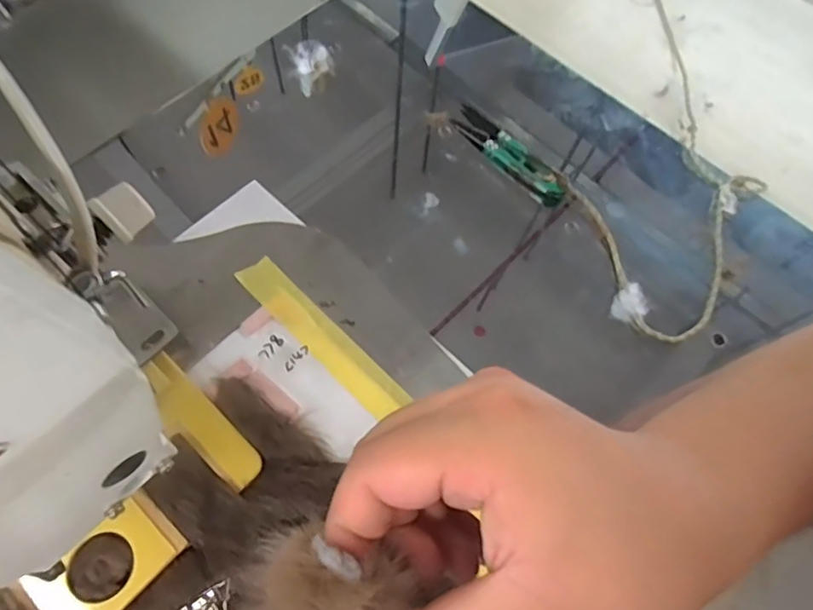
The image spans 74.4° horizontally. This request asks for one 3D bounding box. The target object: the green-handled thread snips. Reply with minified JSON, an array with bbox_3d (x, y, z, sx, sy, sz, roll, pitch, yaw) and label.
[{"bbox_3d":[0.076,-0.113,0.400,0.025,0.010,0.104,-40,74,-18],"label":"green-handled thread snips"}]

